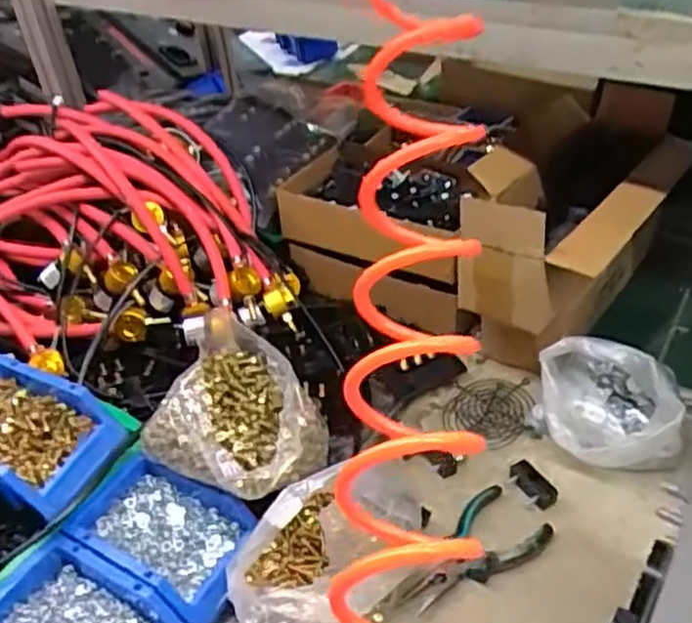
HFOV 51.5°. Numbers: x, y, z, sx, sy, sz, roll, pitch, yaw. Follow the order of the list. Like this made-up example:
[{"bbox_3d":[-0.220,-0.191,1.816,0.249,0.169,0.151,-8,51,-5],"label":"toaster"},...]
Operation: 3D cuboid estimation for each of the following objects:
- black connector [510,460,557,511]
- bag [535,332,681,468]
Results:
[{"bbox_3d":[0.185,0.171,0.714,0.020,0.027,0.050,-29,46,-25],"label":"black connector"},{"bbox_3d":[0.273,0.090,0.736,0.132,0.106,0.119,-5,41,0],"label":"bag"}]

